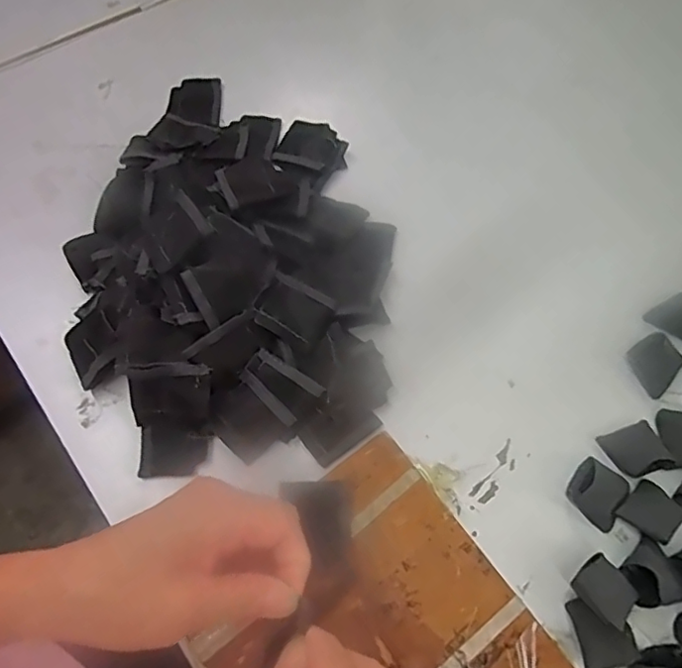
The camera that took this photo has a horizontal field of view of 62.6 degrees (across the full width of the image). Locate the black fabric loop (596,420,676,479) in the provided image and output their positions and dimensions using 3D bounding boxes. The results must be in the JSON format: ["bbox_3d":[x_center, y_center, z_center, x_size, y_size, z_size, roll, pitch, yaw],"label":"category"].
[{"bbox_3d":[0.214,0.084,0.405,0.042,0.014,0.035,-18,68,-10],"label":"black fabric loop"}]

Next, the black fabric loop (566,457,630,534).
[{"bbox_3d":[0.179,0.110,0.388,0.034,0.022,0.041,38,70,13],"label":"black fabric loop"}]

